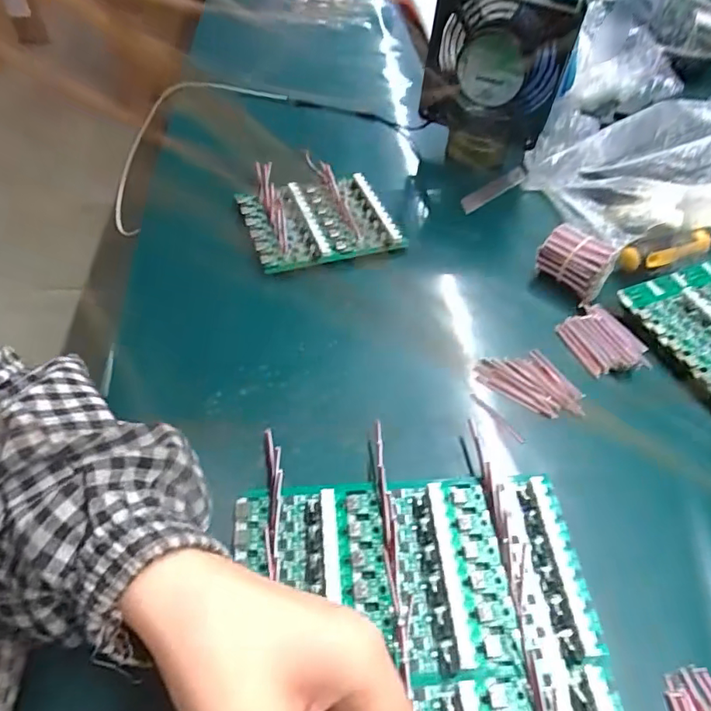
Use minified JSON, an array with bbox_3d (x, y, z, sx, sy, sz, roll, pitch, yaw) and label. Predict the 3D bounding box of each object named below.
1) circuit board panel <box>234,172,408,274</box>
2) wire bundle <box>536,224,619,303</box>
[{"bbox_3d":[-0.033,-0.117,0.464,0.117,0.017,0.100,-15,53,-16],"label":"circuit board panel"},{"bbox_3d":[0.178,-0.078,0.431,0.034,0.032,0.054,-36,61,-28],"label":"wire bundle"}]

